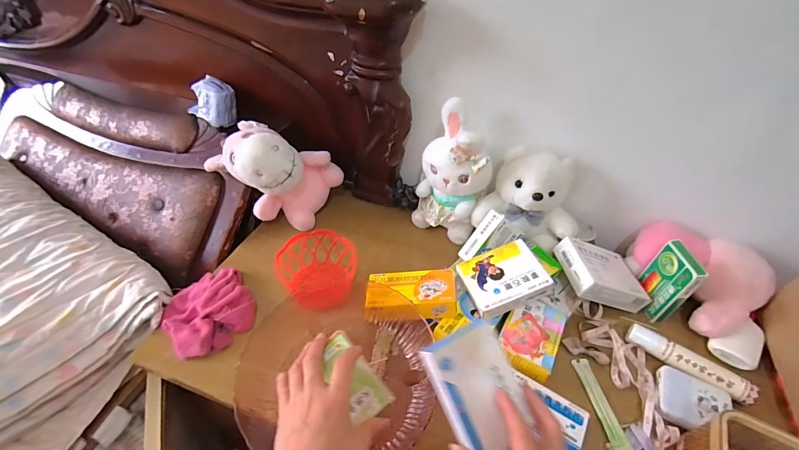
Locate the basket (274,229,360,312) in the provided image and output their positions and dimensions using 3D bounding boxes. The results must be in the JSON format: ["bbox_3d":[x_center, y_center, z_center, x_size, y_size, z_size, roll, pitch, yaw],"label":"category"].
[{"bbox_3d":[-0.136,0.083,0.618,0.127,0.066,0.145,-17,45,-22],"label":"basket"}]

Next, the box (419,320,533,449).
[{"bbox_3d":[0.083,0.162,0.362,0.083,0.013,0.116,-24,80,-22],"label":"box"}]

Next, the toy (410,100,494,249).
[{"bbox_3d":[0.103,-0.096,0.678,0.132,0.236,0.101,20,44,19],"label":"toy"}]

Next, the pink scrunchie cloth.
[{"bbox_3d":[-0.307,0.135,0.578,0.132,0.034,0.138,-27,49,-30],"label":"pink scrunchie cloth"}]

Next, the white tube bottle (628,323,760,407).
[{"bbox_3d":[0.436,0.209,0.543,0.161,0.034,0.030,33,49,29],"label":"white tube bottle"}]

